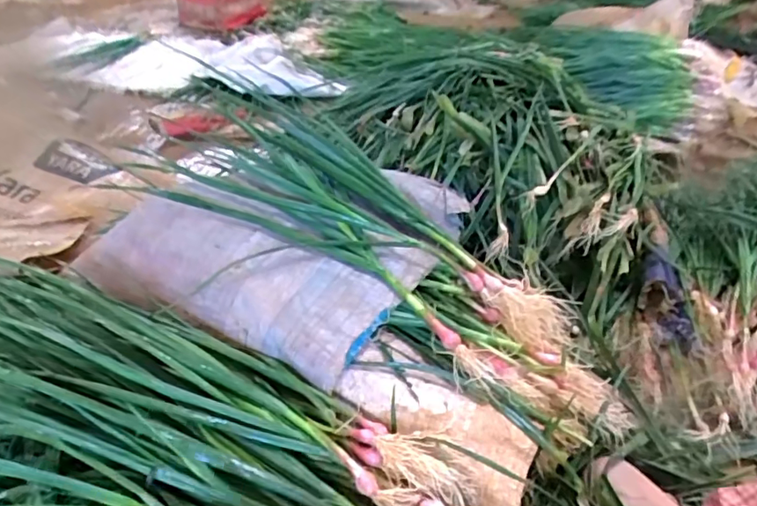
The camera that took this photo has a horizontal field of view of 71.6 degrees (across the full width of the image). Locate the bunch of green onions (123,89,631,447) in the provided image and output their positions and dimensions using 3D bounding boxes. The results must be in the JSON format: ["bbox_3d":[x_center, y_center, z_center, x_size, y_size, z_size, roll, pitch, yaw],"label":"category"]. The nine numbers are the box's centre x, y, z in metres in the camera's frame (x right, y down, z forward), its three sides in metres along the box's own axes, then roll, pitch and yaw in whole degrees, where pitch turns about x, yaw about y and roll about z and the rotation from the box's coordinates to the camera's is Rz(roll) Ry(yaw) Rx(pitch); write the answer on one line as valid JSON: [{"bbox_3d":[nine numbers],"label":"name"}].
[{"bbox_3d":[0.019,0.000,0.635,0.549,0.105,0.233,37,49,15],"label":"bunch of green onions"}]

